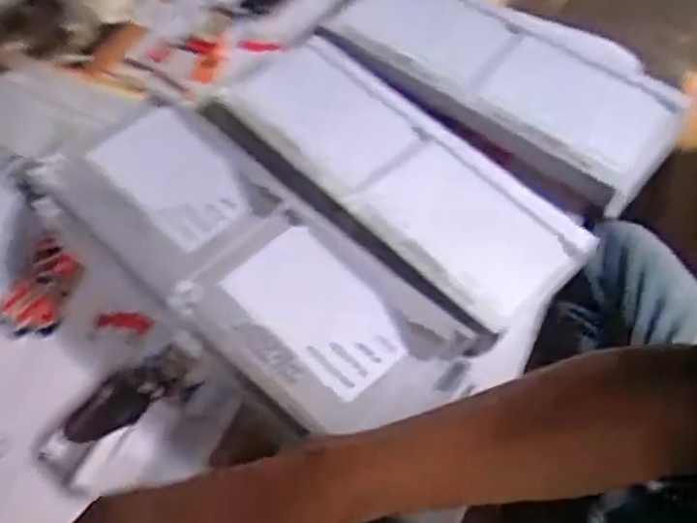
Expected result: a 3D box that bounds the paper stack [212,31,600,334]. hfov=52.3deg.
[{"bbox_3d":[0.031,-0.079,0.562,0.126,0.034,0.315,-39,64,-23],"label":"paper stack"}]

